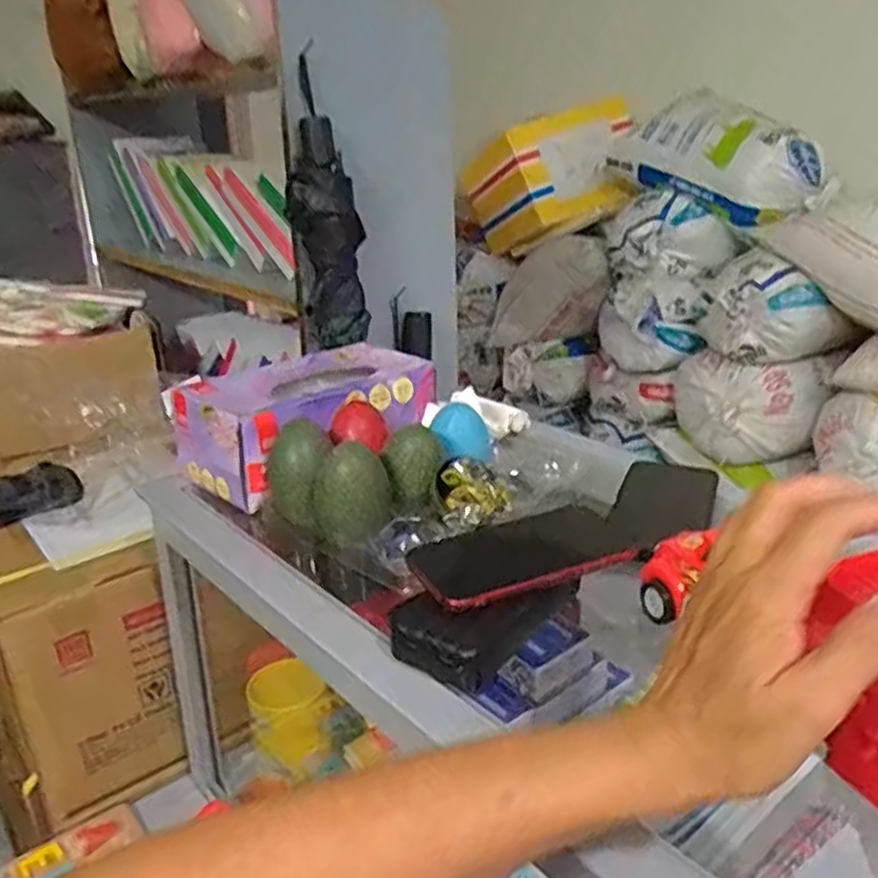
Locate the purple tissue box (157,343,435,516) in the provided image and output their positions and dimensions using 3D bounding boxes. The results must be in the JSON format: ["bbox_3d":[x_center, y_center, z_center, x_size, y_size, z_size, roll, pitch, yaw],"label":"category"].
[{"bbox_3d":[-0.123,-0.022,0.766,0.142,0.084,0.236,17,28,39],"label":"purple tissue box"}]

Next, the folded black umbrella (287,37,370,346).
[{"bbox_3d":[-0.123,-0.237,0.840,0.079,0.260,0.066,-1,21,1],"label":"folded black umbrella"}]

